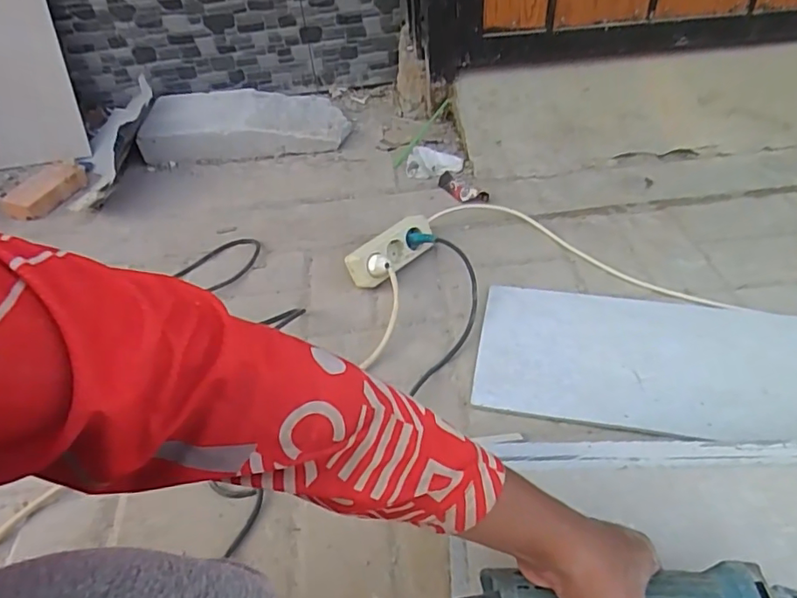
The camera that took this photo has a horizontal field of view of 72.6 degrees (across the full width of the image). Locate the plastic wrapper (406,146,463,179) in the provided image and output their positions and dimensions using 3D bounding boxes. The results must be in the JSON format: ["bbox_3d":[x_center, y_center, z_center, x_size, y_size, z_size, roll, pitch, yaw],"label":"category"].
[{"bbox_3d":[0.074,-0.279,1.117,0.110,0.027,0.080,9,46,13],"label":"plastic wrapper"}]

